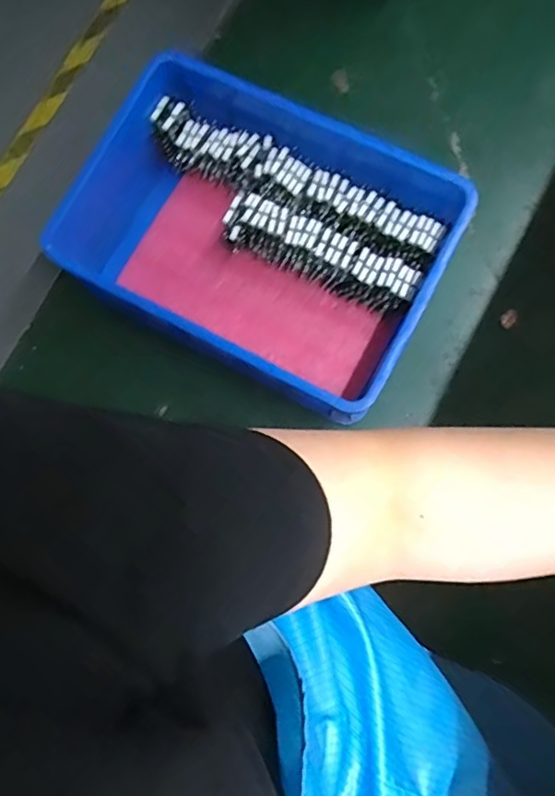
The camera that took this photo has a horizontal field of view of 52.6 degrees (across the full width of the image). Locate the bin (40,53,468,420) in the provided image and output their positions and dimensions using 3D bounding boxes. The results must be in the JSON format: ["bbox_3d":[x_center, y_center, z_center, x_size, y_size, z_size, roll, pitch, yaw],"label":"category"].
[{"bbox_3d":[-0.041,-0.296,1.023,0.650,0.188,0.440,29,84,8],"label":"bin"}]

